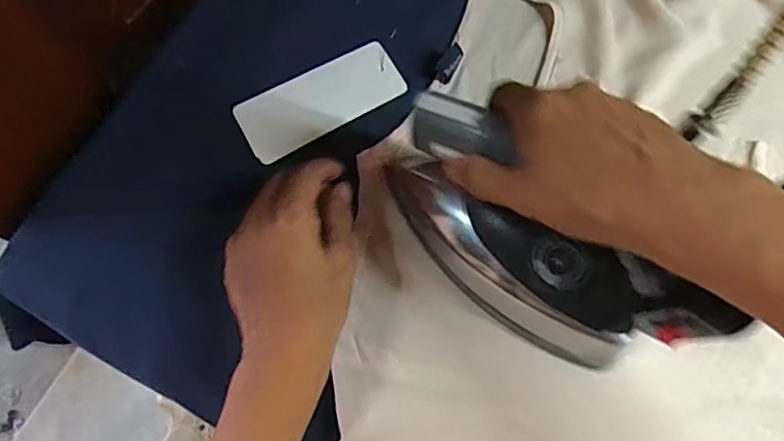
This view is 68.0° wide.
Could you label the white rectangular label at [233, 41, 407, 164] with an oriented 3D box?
[{"bbox_3d":[-0.052,-0.089,0.425,0.120,0.004,0.052,-30,77,-10],"label":"white rectangular label"}]

